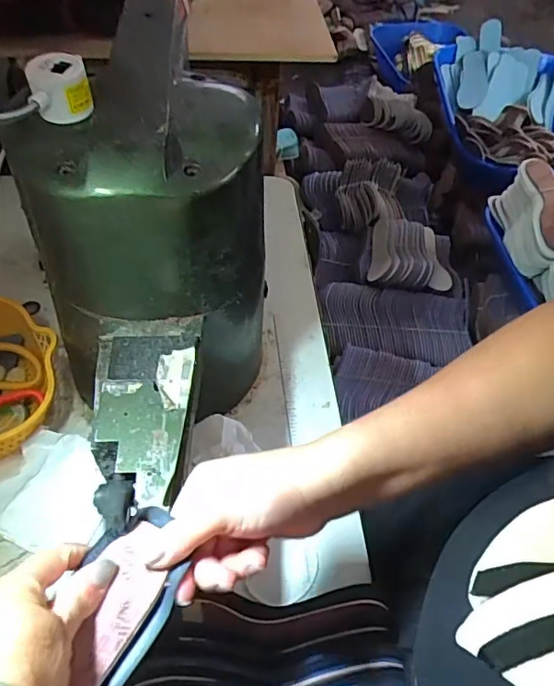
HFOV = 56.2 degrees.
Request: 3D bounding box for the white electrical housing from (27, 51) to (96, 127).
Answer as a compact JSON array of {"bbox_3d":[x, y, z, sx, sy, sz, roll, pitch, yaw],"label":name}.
[{"bbox_3d":[-0.155,-0.181,0.372,0.040,0.035,0.039,-13,55,-14],"label":"white electrical housing"}]

